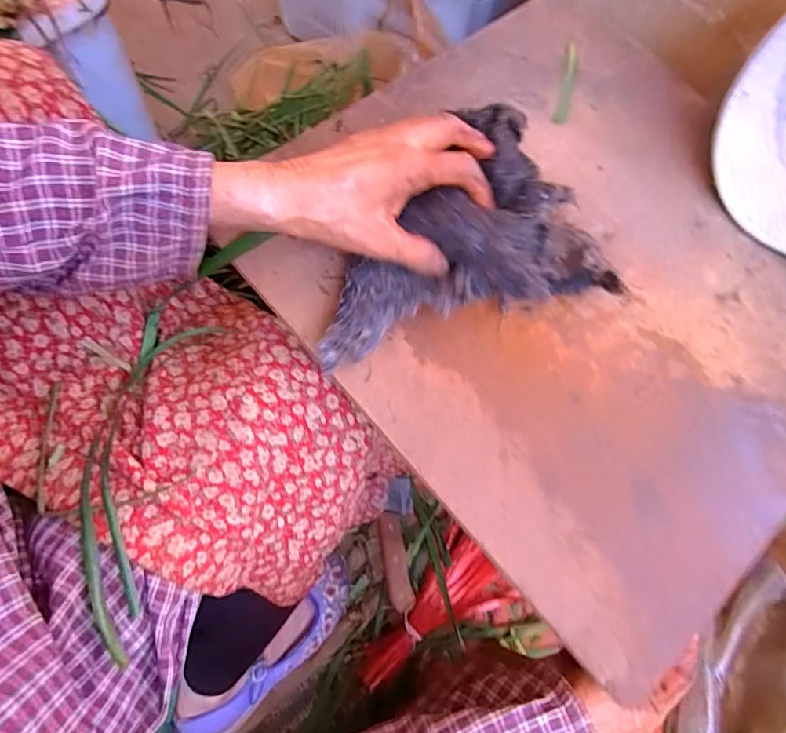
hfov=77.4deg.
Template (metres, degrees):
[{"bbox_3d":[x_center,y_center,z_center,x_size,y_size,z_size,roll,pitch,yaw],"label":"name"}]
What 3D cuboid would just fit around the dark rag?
[{"bbox_3d":[0.036,-0.098,0.343,0.201,0.051,0.149,-13,68,-6],"label":"dark rag"}]

